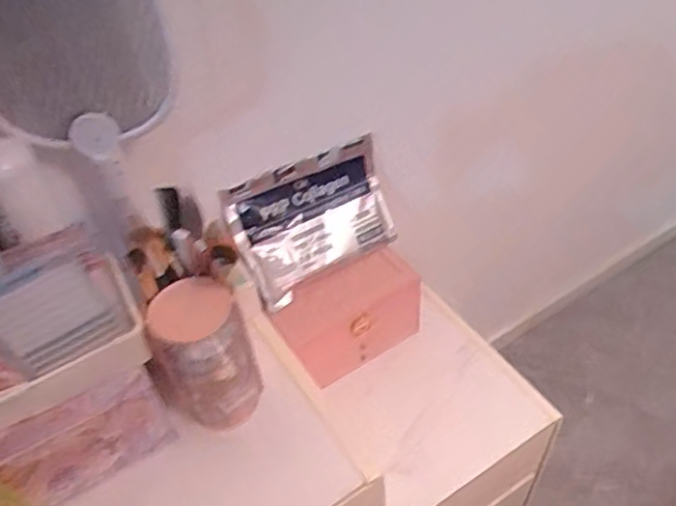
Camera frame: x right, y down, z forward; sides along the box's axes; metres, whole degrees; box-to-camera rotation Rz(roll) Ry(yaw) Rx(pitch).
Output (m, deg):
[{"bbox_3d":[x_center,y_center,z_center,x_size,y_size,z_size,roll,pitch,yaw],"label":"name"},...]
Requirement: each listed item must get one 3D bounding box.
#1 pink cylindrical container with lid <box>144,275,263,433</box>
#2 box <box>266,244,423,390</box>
[{"bbox_3d":[-0.152,0.122,0.673,0.100,0.197,0.079,-7,45,0],"label":"pink cylindrical container with lid"},{"bbox_3d":[0.015,0.100,0.899,0.216,0.147,0.088,-26,51,-21],"label":"box"}]

